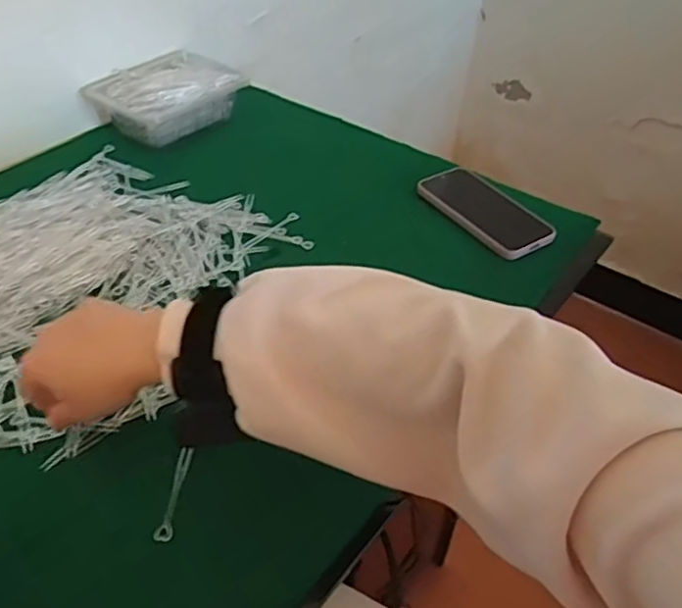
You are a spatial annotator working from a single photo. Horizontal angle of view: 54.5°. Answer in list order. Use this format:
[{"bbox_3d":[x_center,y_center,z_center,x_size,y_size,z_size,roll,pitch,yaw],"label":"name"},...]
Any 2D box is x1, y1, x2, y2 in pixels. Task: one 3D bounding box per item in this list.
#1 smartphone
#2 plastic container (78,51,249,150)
[{"bbox_3d":[0.167,-0.109,0.759,0.079,0.017,0.152,-26,54,-22],"label":"smartphone"},{"bbox_3d":[-0.223,-0.271,0.874,0.138,0.073,0.177,26,47,23],"label":"plastic container"}]

